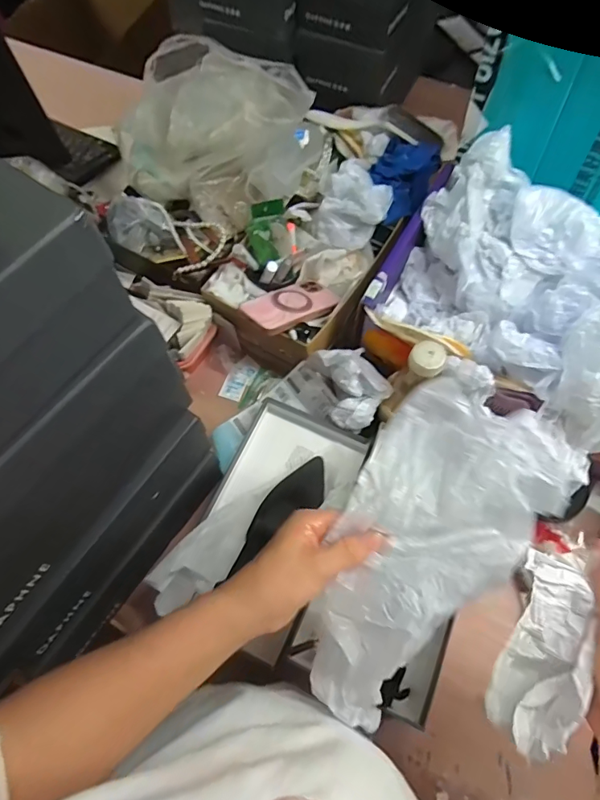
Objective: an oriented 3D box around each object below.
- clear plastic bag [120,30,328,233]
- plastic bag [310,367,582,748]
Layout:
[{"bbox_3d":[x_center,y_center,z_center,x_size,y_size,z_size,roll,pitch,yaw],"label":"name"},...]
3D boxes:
[{"bbox_3d":[-0.120,-0.410,0.709,0.317,0.112,0.247,23,69,11],"label":"clear plastic bag"},{"bbox_3d":[0.098,0.123,0.375,0.140,0.057,0.302,28,88,13],"label":"plastic bag"}]

